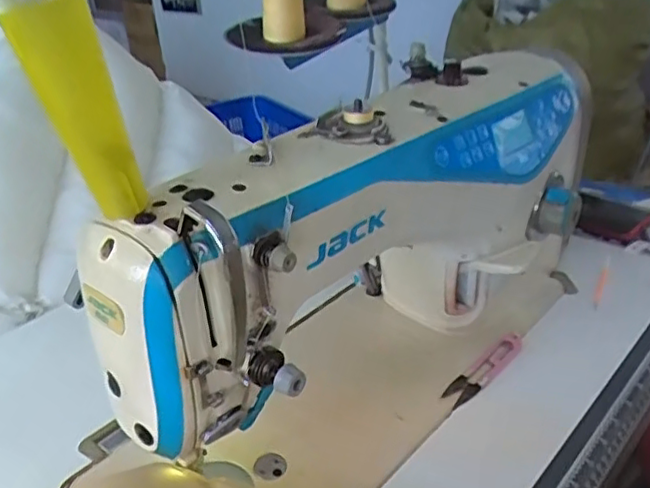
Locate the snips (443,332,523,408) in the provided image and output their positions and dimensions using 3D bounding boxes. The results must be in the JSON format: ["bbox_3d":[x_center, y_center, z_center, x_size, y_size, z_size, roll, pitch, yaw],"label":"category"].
[{"bbox_3d":[0.139,0.106,0.552,0.024,0.013,0.101,24,39,39],"label":"snips"}]

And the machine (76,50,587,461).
[{"bbox_3d":[0.054,0.010,0.498,0.132,0.226,0.444,24,39,39],"label":"machine"}]

